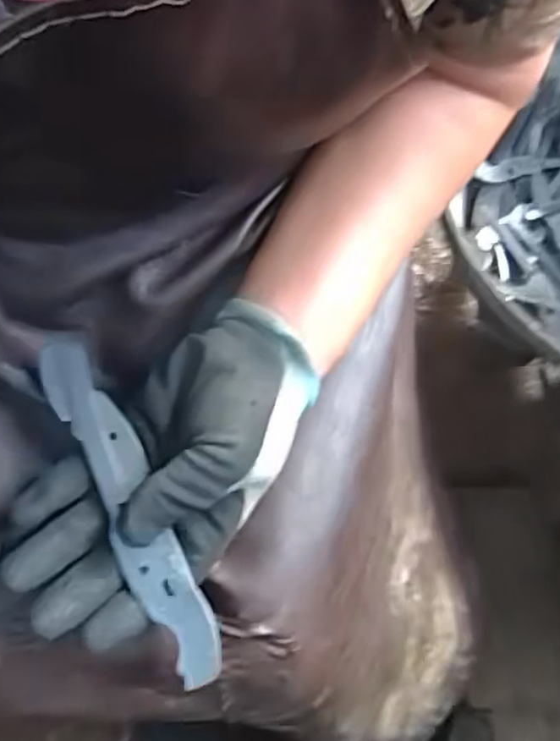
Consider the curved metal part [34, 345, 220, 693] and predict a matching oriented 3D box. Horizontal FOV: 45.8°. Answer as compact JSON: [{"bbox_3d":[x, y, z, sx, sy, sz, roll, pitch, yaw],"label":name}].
[{"bbox_3d":[-0.073,0.063,0.318,0.026,0.006,0.174,-27,79,-7],"label":"curved metal part"}]

